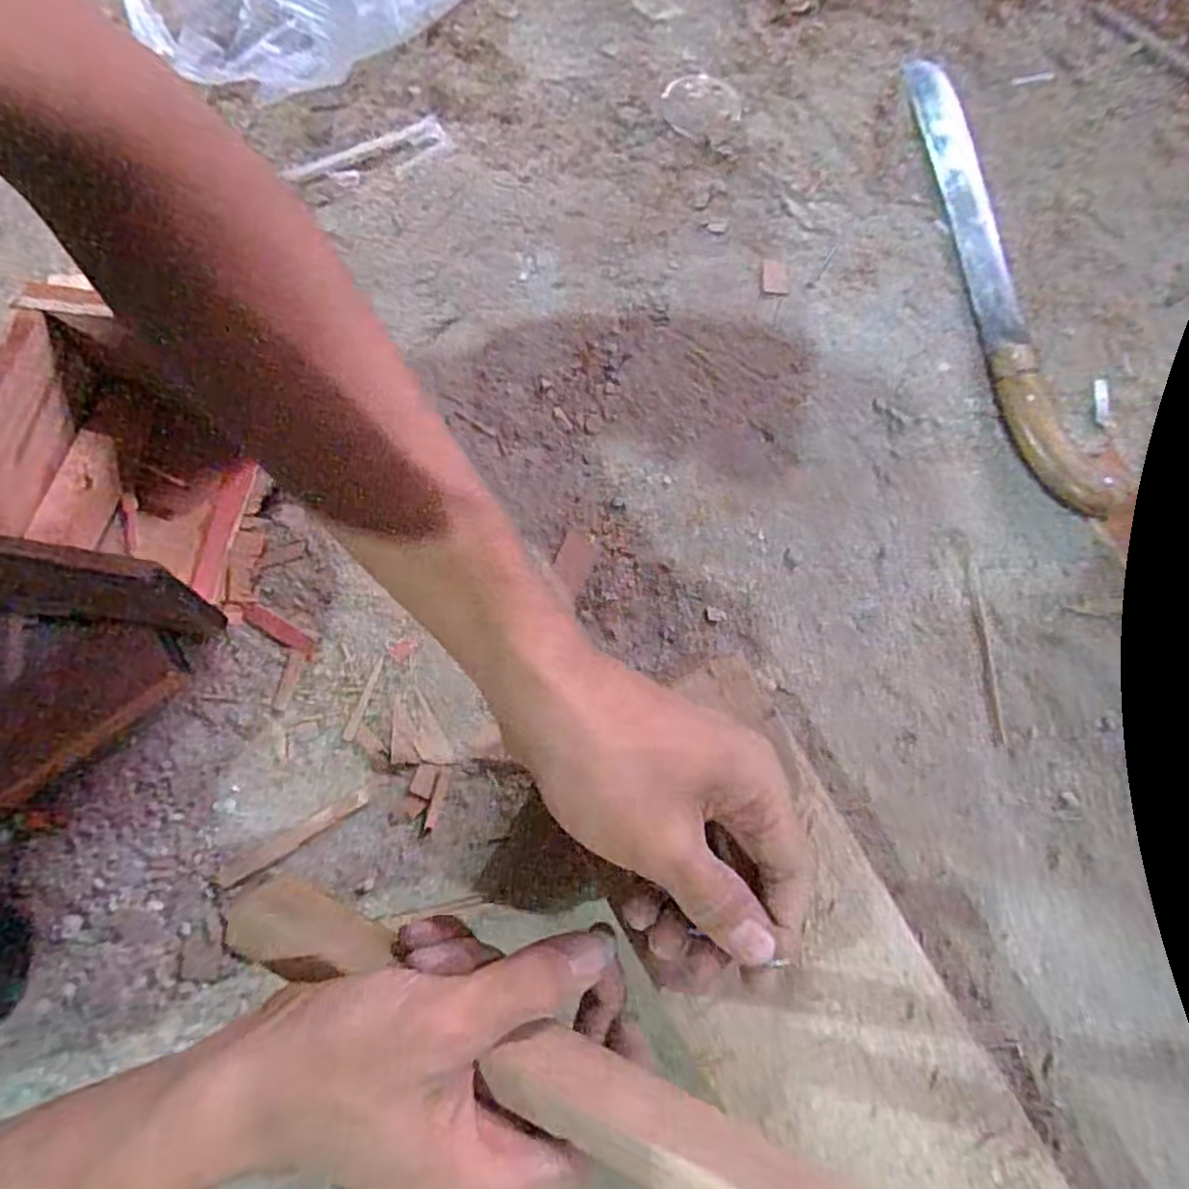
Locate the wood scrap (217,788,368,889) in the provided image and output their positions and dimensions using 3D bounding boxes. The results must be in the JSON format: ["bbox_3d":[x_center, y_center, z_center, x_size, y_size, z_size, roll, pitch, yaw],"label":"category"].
[{"bbox_3d":[-0.162,0.132,0.367,0.089,0.004,0.012,-29,80,-5],"label":"wood scrap"}]

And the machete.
[{"bbox_3d":[0.249,-0.204,0.430,0.049,0.018,0.326,-13,79,-3],"label":"machete"}]

